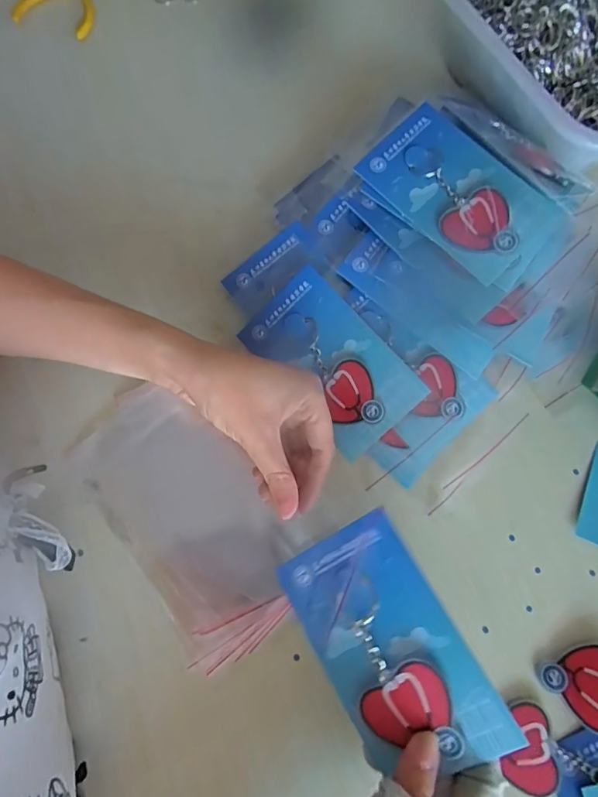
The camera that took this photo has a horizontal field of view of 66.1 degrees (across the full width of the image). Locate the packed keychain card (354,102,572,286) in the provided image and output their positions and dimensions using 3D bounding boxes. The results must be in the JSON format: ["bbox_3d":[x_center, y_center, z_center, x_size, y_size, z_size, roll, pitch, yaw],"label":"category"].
[{"bbox_3d":[0.120,-0.155,0.342,0.082,0.009,0.136,-45,81,-4],"label":"packed keychain card"}]

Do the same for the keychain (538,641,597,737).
[{"bbox_3d":[0.213,0.200,0.303,0.097,0.012,0.053,34,75,7],"label":"keychain"}]

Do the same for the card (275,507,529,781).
[{"bbox_3d":[0.048,0.138,0.254,0.078,0.007,0.131,-34,73,11],"label":"card"}]

